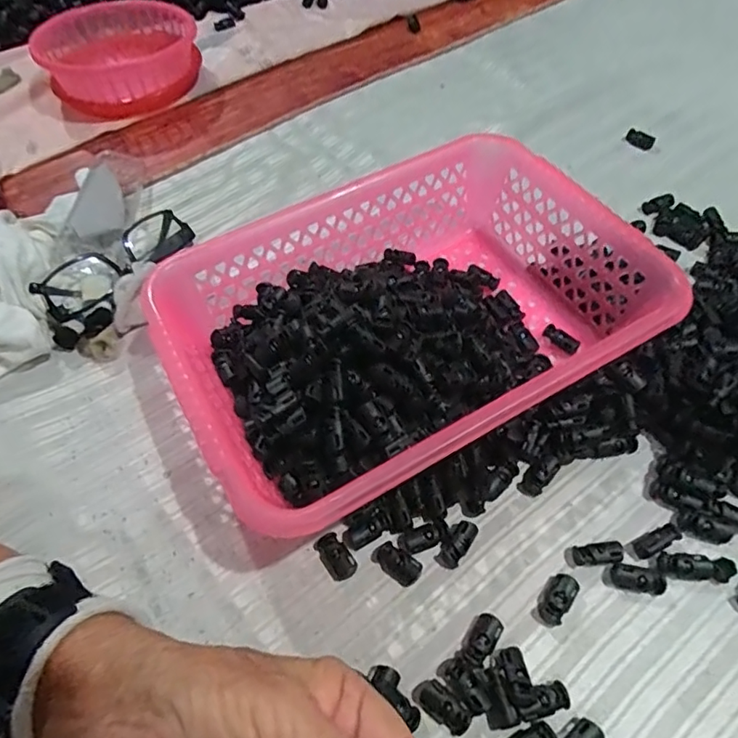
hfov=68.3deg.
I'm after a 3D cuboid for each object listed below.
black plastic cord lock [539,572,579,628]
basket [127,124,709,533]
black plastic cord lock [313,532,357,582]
[{"bbox_3d":[0.105,0.127,0.302,0.016,0.008,0.027,28,60,21],"label":"black plastic cord lock"},{"bbox_3d":[0.025,-0.030,0.368,0.297,0.079,0.212,-25,56,-15],"label":"basket"},{"bbox_3d":[-0.020,0.110,0.320,0.016,0.010,0.028,-32,58,-19],"label":"black plastic cord lock"}]

